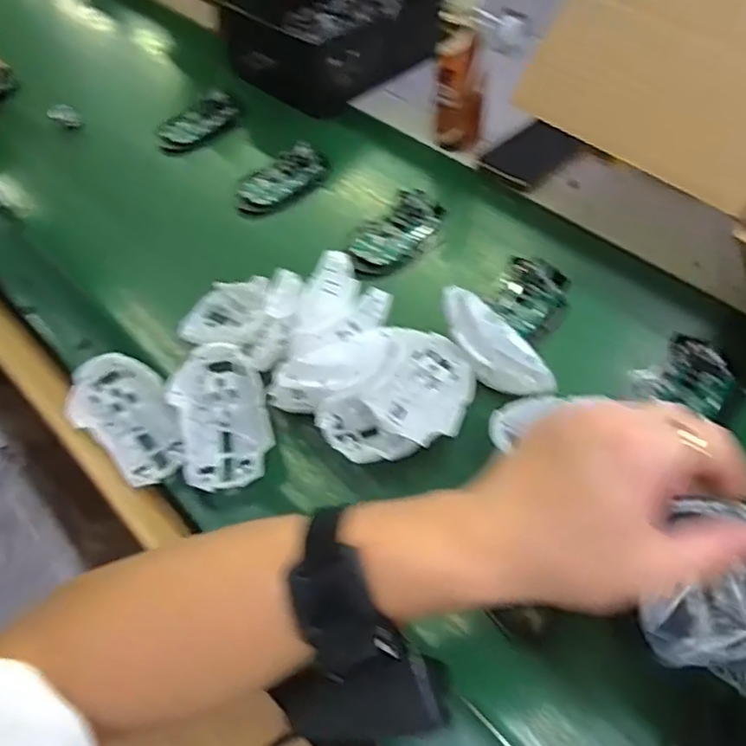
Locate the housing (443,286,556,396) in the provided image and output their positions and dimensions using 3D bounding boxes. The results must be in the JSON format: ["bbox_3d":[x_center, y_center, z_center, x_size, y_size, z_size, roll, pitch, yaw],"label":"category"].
[{"bbox_3d":[0.088,-0.019,0.494,0.033,0.045,0.109,-36,74,-20],"label":"housing"}]

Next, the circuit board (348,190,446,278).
[{"bbox_3d":[0.020,-0.136,0.632,0.063,0.023,0.111,20,57,20],"label":"circuit board"}]

